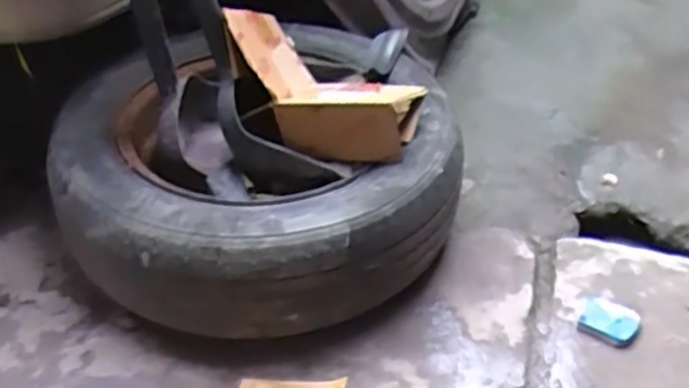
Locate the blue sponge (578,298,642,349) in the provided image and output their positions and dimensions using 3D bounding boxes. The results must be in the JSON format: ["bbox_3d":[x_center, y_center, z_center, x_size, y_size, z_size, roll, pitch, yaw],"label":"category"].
[{"bbox_3d":[0.361,0.173,0.992,0.077,0.018,0.063,26,50,26],"label":"blue sponge"}]

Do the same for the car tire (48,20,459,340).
[{"bbox_3d":[-0.124,-0.056,1.085,0.546,0.160,0.528,-5,44,-4],"label":"car tire"}]

